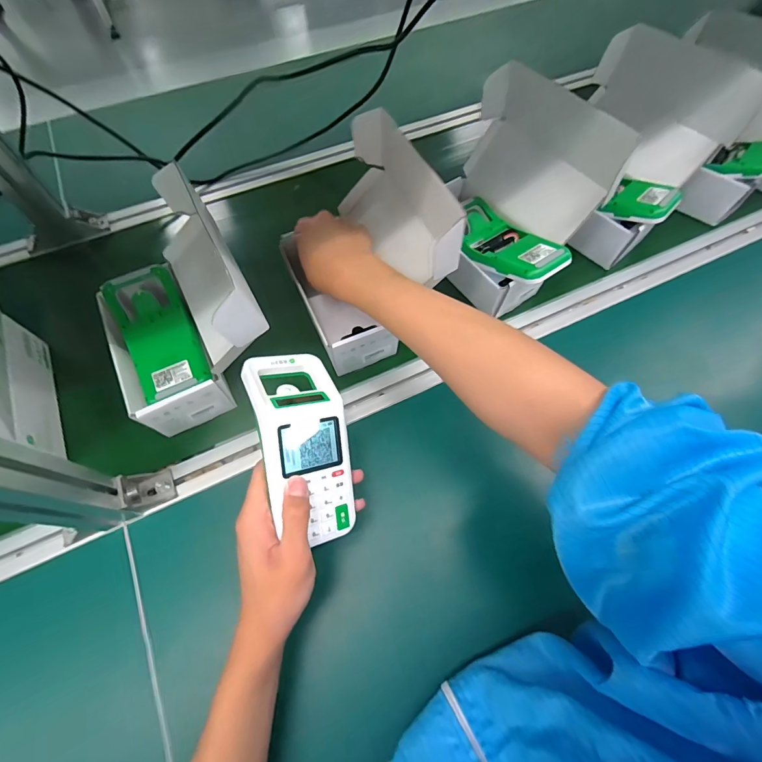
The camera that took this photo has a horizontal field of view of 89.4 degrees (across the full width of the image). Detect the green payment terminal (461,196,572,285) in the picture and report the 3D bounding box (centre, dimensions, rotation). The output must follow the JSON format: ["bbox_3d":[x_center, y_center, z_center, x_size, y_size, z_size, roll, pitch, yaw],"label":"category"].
[{"bbox_3d":[0.151,-0.175,0.484,0.082,0.032,0.162,-23,52,-11],"label":"green payment terminal"}]

